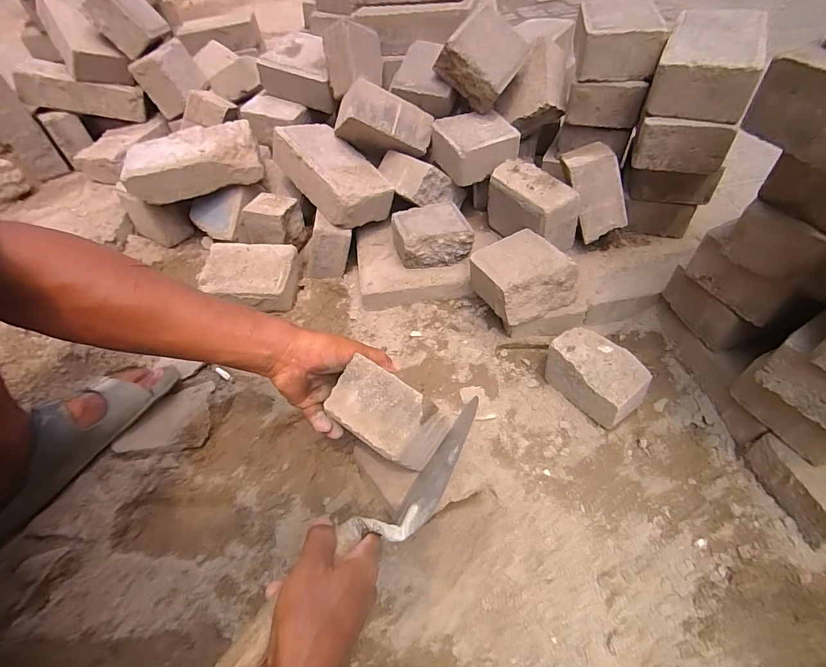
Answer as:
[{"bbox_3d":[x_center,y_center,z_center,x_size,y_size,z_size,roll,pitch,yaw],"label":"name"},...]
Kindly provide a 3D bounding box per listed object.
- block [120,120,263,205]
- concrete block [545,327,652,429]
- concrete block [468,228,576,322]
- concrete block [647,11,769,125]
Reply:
[{"bbox_3d":[-0.369,-0.289,0.698,0.212,0.071,0.095,-13,51,-8],"label":"block"},{"bbox_3d":[0.232,0.053,0.528,0.066,0.068,0.112,-33,53,-19],"label":"concrete block"},{"bbox_3d":[0.151,-0.081,0.582,0.109,0.066,0.118,-24,53,-16],"label":"concrete block"},{"bbox_3d":[0.374,-0.348,0.531,0.101,0.070,0.180,21,54,19],"label":"concrete block"}]

